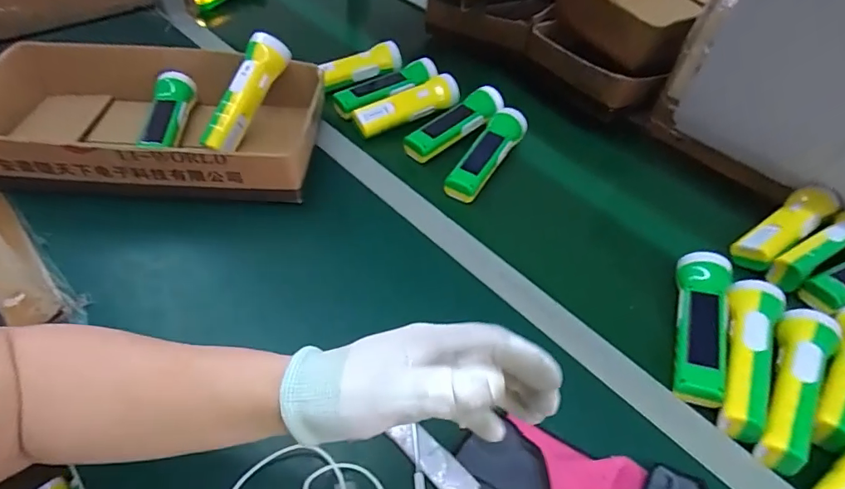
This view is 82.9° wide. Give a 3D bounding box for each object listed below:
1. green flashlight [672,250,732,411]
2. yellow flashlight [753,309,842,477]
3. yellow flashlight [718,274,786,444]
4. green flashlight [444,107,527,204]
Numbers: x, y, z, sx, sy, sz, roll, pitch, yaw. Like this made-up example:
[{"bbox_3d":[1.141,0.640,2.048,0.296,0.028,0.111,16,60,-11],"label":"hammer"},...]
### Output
[{"bbox_3d":[0.284,0.081,0.488,0.051,0.038,0.167,19,50,11],"label":"green flashlight"},{"bbox_3d":[0.352,0.130,0.454,0.048,0.041,0.172,33,53,22],"label":"yellow flashlight"},{"bbox_3d":[0.320,0.106,0.475,0.051,0.041,0.171,28,52,18],"label":"yellow flashlight"},{"bbox_3d":[0.089,-0.124,0.663,0.051,0.051,0.176,25,51,16],"label":"green flashlight"}]

